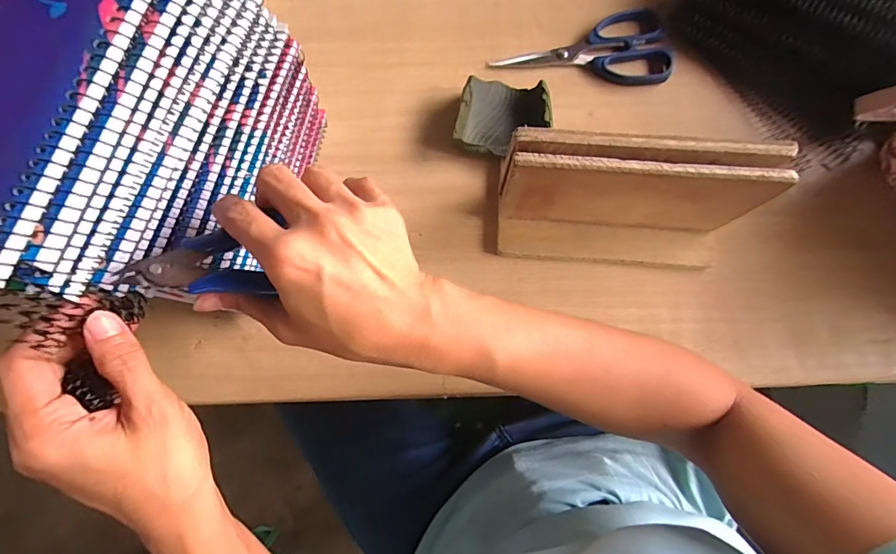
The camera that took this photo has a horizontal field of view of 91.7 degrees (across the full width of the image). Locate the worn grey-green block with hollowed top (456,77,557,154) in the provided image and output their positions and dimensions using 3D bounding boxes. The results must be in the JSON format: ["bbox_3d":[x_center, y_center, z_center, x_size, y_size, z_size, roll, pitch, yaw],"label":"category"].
[{"bbox_3d":[0.051,-0.144,0.399,0.081,0.033,0.064,7,78,1],"label":"worn grey-green block with hollowed top"}]

